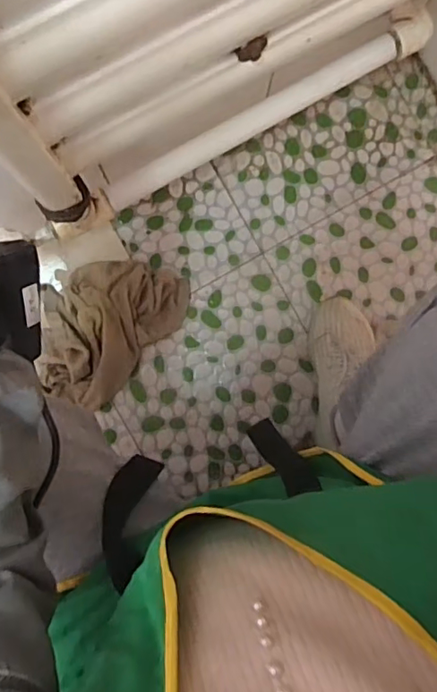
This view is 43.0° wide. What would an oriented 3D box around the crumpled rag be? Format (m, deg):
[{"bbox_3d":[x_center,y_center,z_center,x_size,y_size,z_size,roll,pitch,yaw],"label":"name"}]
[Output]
[{"bbox_3d":[-0.167,-0.038,0.784,0.172,0.058,0.241,43,89,-2],"label":"crumpled rag"}]

